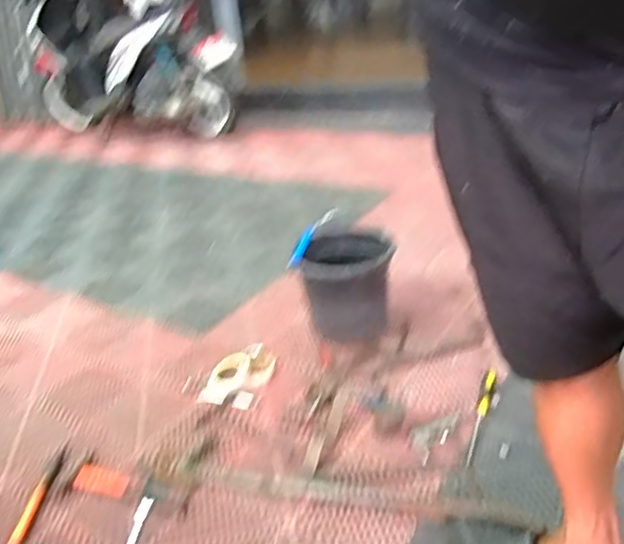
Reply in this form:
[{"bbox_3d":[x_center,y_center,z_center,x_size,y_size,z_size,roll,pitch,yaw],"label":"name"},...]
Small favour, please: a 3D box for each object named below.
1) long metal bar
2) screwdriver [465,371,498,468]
[{"bbox_3d":[0.079,0.403,1.108,0.629,0.011,0.047,3,30,18],"label":"long metal bar"},{"bbox_3d":[0.347,0.285,1.241,0.029,0.025,0.281,5,30,21],"label":"screwdriver"}]

